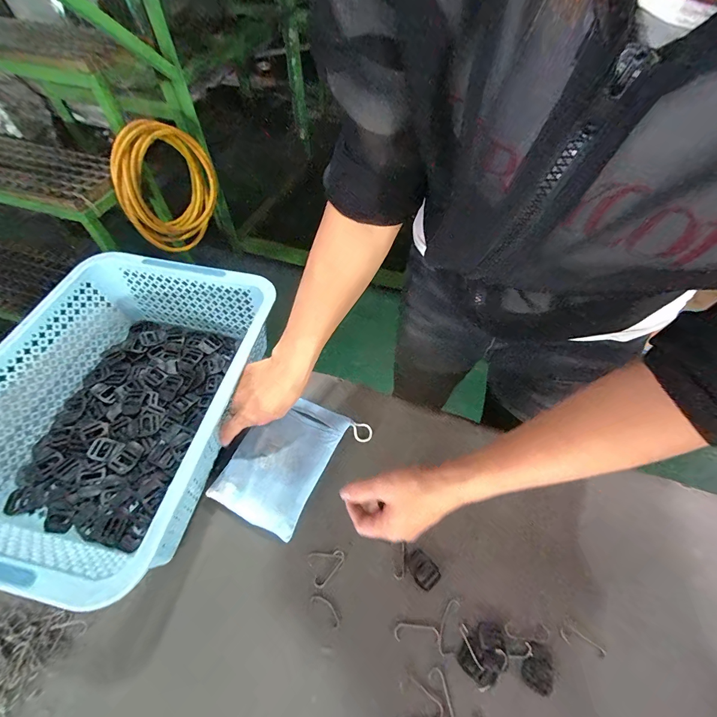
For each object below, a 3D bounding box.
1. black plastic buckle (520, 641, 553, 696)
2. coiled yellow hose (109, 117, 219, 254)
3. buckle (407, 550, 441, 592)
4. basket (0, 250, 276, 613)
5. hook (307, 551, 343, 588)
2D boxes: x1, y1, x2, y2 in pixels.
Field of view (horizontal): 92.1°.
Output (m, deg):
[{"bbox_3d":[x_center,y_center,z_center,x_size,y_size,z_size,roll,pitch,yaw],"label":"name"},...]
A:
[{"bbox_3d":[0.180,0.309,0.344,0.030,0.004,0.038,34,60,18],"label":"black plastic buckle"},{"bbox_3d":[-0.627,-0.562,1.167,0.061,0.399,0.375,26,60,16],"label":"coiled yellow hose"},{"bbox_3d":[0.073,0.238,0.389,0.036,0.004,0.028,40,63,21],"label":"buckle"},{"bbox_3d":[-0.290,0.053,0.435,0.286,0.120,0.376,12,56,5],"label":"basket"},{"bbox_3d":[-0.035,0.234,0.392,0.038,0.004,0.035,-16,58,-13],"label":"hook"}]

